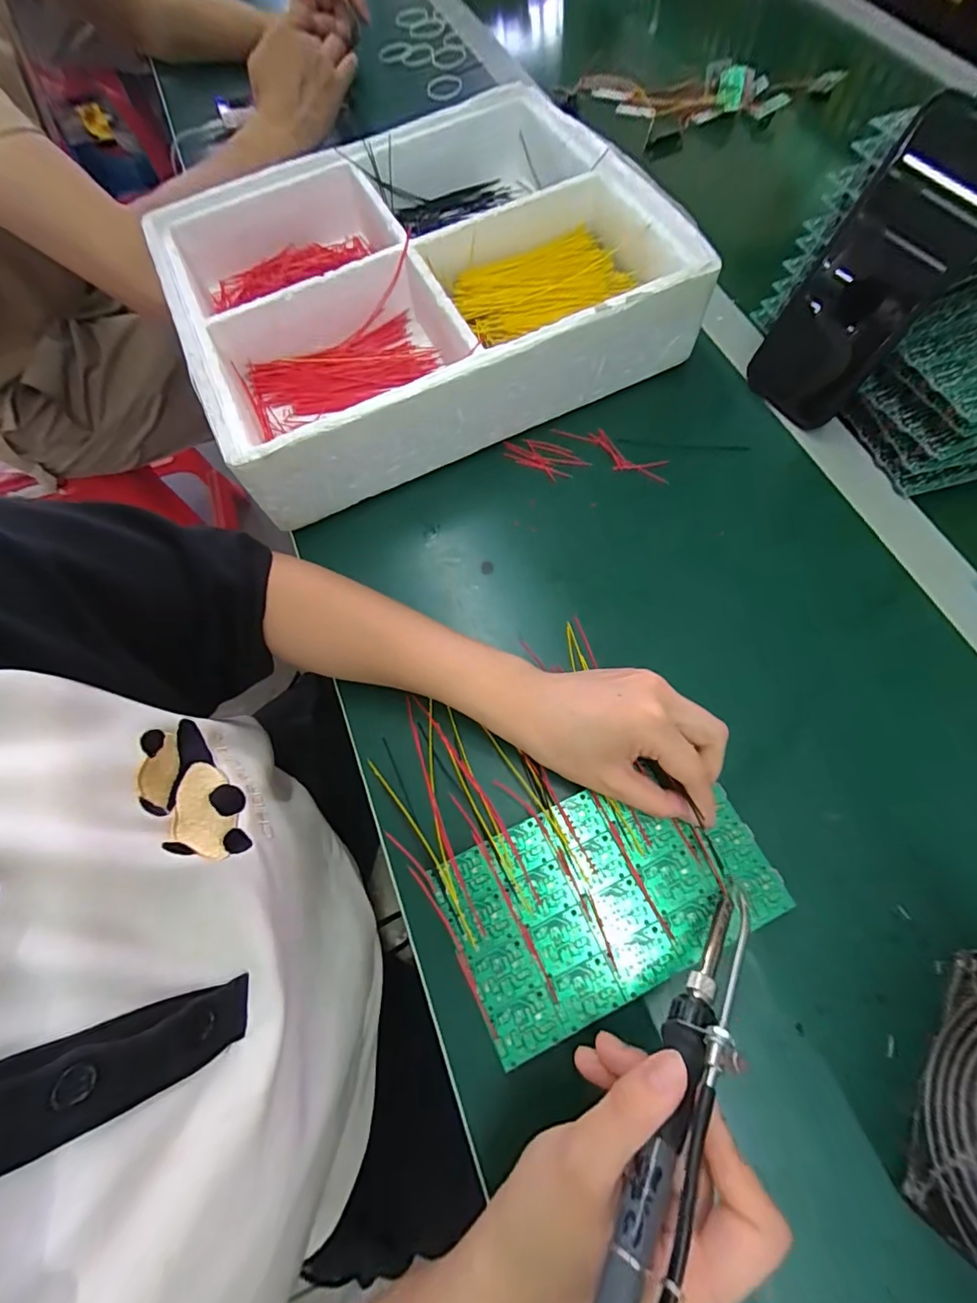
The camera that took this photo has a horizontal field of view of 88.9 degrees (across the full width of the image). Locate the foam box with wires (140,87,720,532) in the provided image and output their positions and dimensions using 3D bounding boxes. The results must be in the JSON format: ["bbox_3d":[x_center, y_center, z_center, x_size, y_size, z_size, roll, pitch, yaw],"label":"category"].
[{"bbox_3d":[-0.063,-0.312,0.426,0.370,0.081,0.320,-25,69,-6],"label":"foam box with wires"}]

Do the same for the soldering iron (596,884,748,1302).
[{"bbox_3d":[0.073,0.184,0.194,0.023,0.028,0.200,32,54,14],"label":"soldering iron"}]

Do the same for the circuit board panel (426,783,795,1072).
[{"bbox_3d":[0.065,0.132,0.276,0.171,0.004,0.101,-25,69,-5],"label":"circuit board panel"}]

